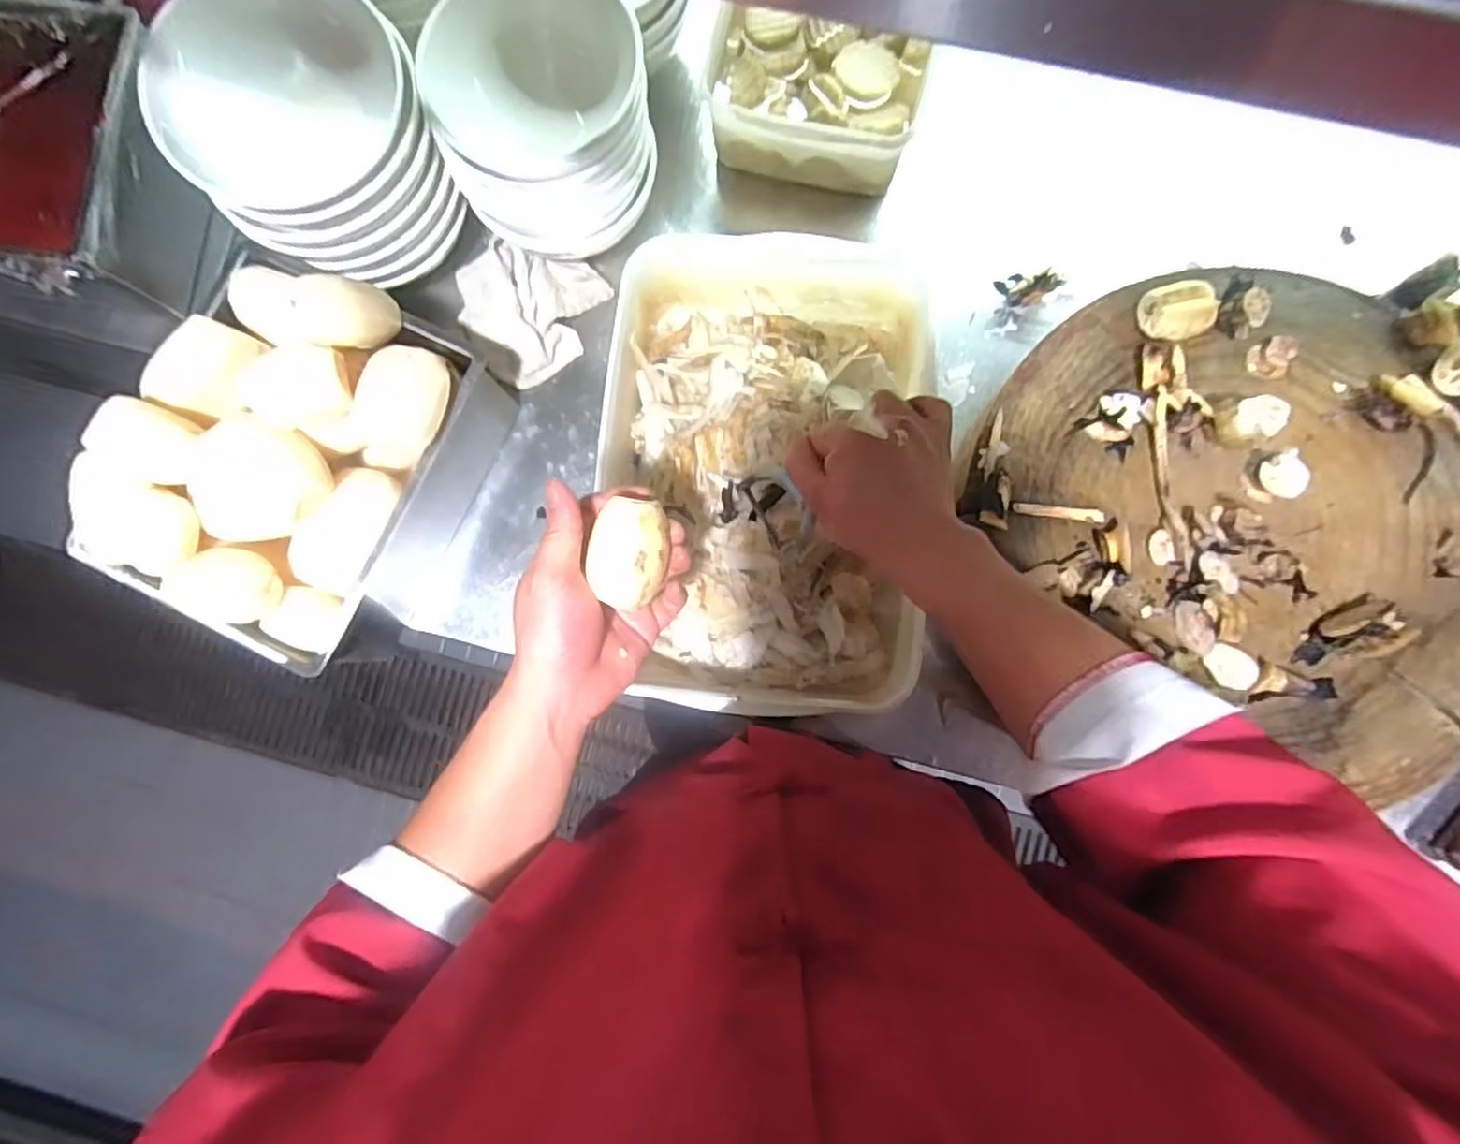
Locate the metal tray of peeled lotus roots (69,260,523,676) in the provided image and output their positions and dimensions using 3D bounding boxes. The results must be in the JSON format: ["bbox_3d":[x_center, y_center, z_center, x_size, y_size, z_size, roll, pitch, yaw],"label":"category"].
[{"bbox_3d":[-0.360,-0.092,0.591,0.213,0.177,0.285,25,87,4],"label":"metal tray of peeled lotus roots"}]

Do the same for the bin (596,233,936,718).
[{"bbox_3d":[0.031,-0.099,0.618,0.258,0.120,0.406,4,86,3],"label":"bin"}]

